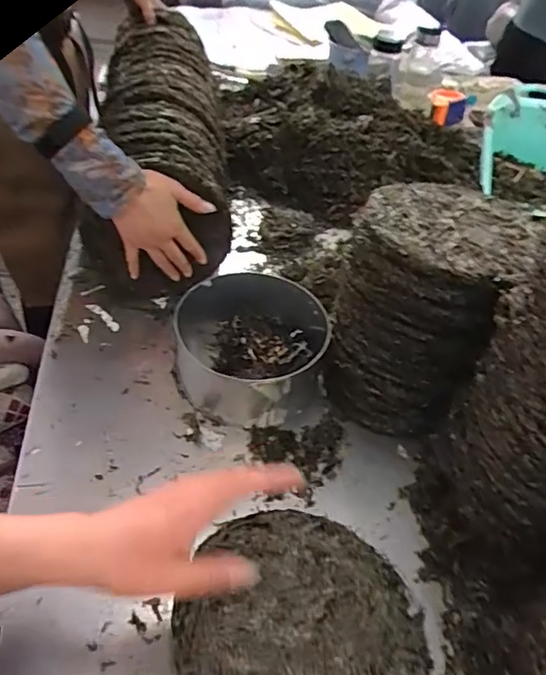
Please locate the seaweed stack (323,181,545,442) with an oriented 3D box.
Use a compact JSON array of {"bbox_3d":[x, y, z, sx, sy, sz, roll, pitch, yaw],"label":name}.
[{"bbox_3d":[0.174,-0.041,0.637,0.180,0.223,0.218,24,48,17],"label":"seaweed stack"}]

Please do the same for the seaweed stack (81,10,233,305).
[{"bbox_3d":[-0.200,-0.366,0.943,0.196,0.215,0.688,-2,46,-9],"label":"seaweed stack"}]

